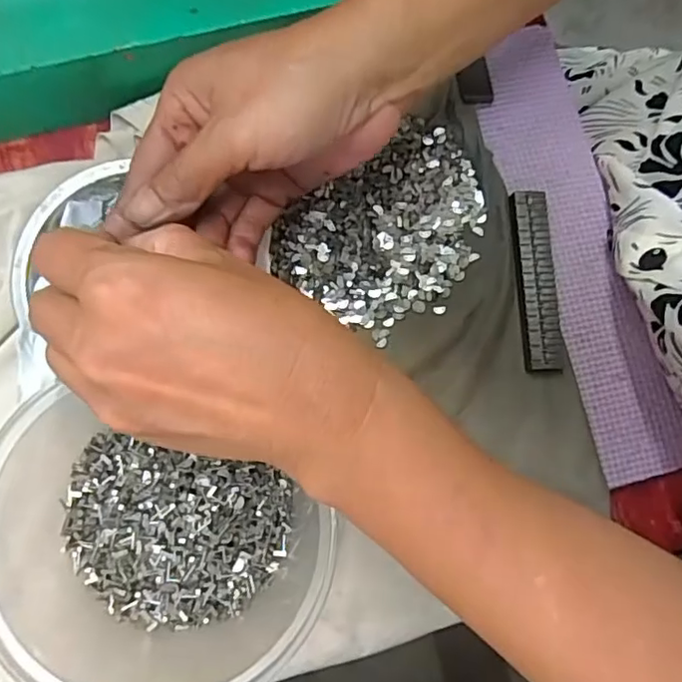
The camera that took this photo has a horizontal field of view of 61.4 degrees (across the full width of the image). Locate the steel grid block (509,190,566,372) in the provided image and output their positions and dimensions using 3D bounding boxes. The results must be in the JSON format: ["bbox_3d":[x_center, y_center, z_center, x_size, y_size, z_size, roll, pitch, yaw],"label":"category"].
[{"bbox_3d":[0.105,-0.033,0.310,0.022,0.012,0.097,-4,76,-3],"label":"steel grid block"}]

